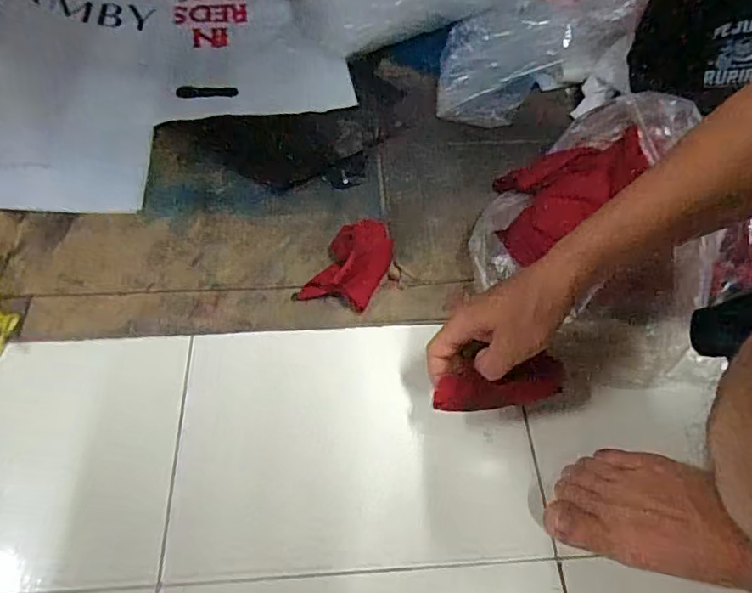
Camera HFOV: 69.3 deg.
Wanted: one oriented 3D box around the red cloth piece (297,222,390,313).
[{"bbox_3d":[-0.022,-0.035,0.558,0.065,0.011,0.114,23,60,12],"label":"red cloth piece"}]

